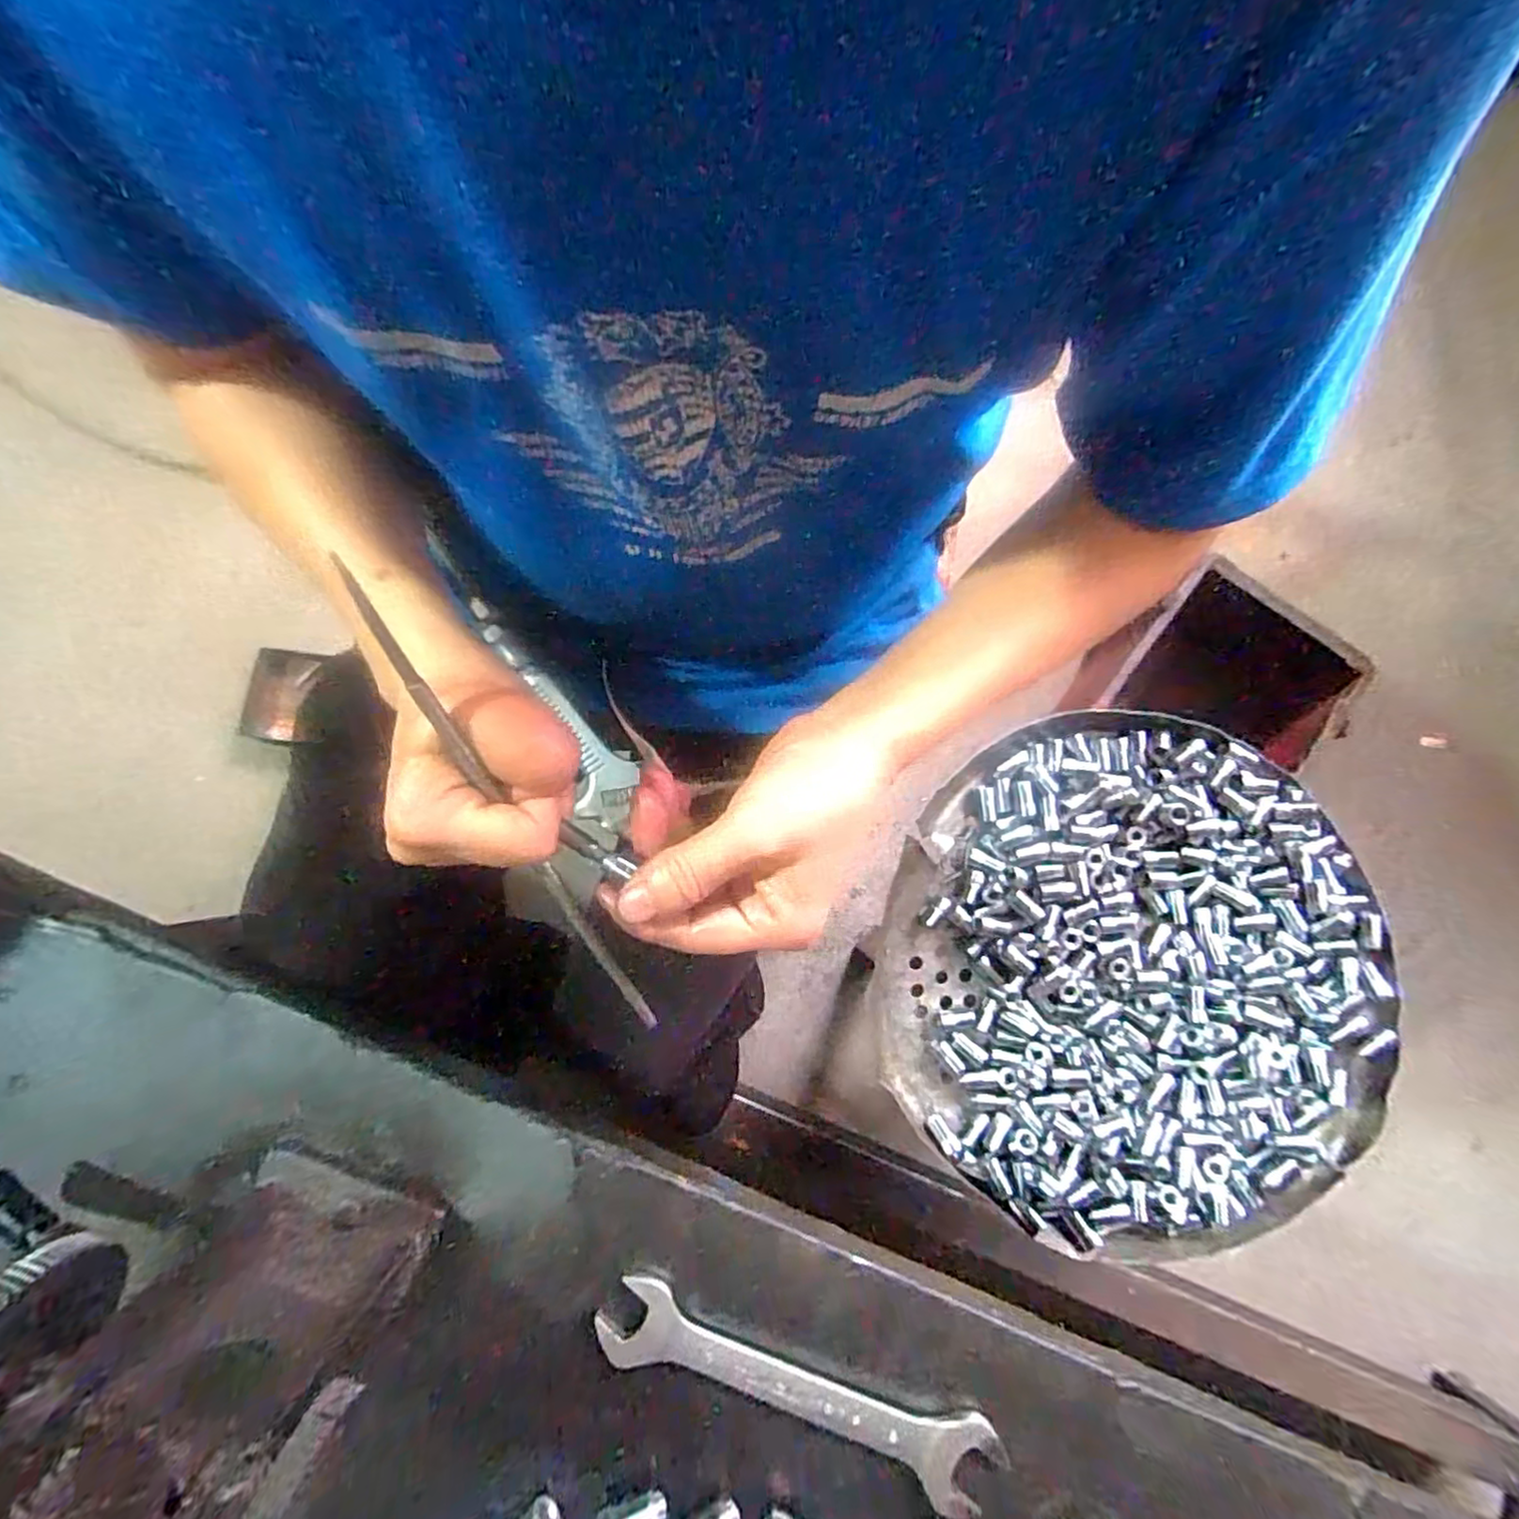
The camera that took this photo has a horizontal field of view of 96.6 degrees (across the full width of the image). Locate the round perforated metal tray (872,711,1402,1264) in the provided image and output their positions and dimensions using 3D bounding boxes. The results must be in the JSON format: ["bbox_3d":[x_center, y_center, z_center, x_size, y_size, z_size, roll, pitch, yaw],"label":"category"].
[{"bbox_3d":[0.278,0.163,0.508,0.365,0.052,0.371,0,82,-1],"label":"round perforated metal tray"}]

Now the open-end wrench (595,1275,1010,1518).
[{"bbox_3d":[0.018,0.271,0.288,0.179,0.005,0.034,22,77,3],"label":"open-end wrench"}]

